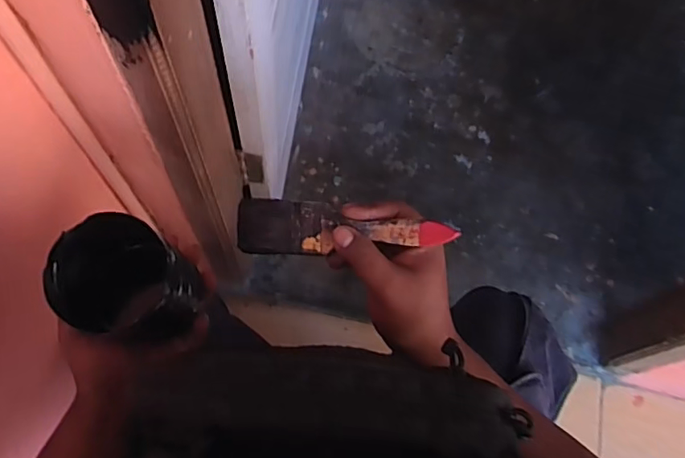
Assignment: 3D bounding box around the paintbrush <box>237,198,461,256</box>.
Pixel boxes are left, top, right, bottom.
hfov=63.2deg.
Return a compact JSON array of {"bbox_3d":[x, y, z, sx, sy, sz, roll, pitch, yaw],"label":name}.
[{"bbox_3d":[-0.002,0.002,0.435,0.171,0.009,0.043,4,100,14],"label":"paintbrush"}]

